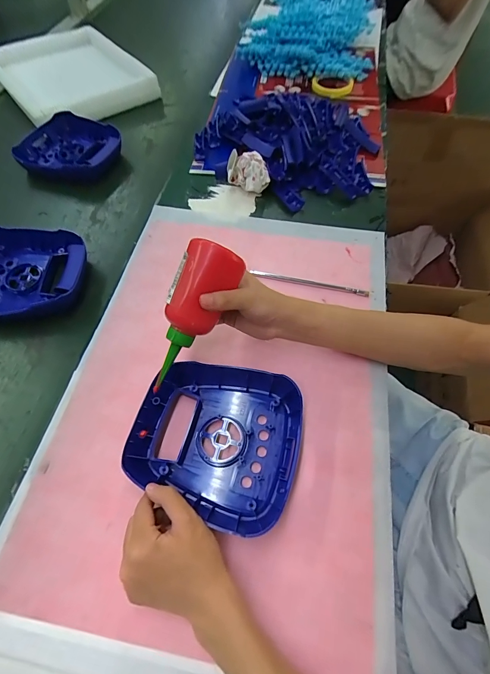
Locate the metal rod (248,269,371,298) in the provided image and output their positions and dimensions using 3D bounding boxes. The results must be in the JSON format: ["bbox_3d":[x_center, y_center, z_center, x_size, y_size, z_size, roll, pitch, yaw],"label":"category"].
[{"bbox_3d":[0.098,-0.083,0.503,0.175,0.012,0.011,11,61,6],"label":"metal rod"}]

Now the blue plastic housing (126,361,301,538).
[{"bbox_3d":[-0.032,0.112,0.372,0.179,0.039,0.162,13,61,7],"label":"blue plastic housing"}]

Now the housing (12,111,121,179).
[{"bbox_3d":[-0.342,-0.364,0.654,0.202,0.043,0.166,23,63,13],"label":"housing"}]

